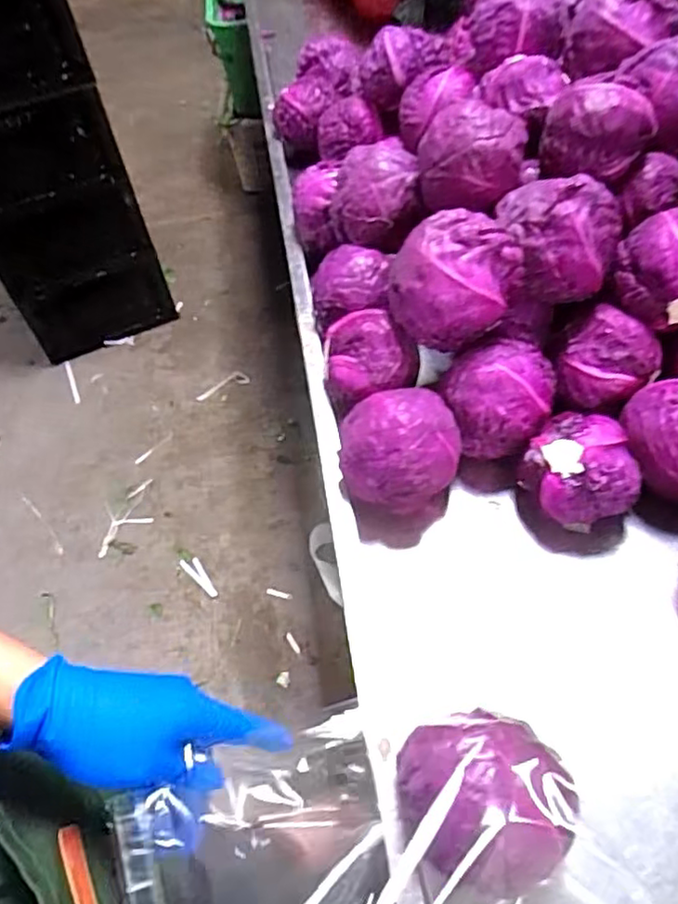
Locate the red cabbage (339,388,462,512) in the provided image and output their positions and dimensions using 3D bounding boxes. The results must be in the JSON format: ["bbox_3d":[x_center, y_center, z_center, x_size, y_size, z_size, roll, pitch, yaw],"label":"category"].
[{"bbox_3d":[0.058,-0.003,0.609,0.115,0.092,0.101,-9,54,-2],"label":"red cabbage"}]

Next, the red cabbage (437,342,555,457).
[{"bbox_3d":[0.155,-0.057,0.633,0.107,0.084,0.102,11,56,12],"label":"red cabbage"}]

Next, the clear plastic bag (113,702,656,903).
[{"bbox_3d":[0.035,0.278,0.421,0.307,0.112,0.177,-18,55,-9],"label":"clear plastic bag"}]

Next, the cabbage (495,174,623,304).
[{"bbox_3d":[0.211,-0.206,0.616,0.113,0.099,0.088,-5,54,1],"label":"cabbage"}]

